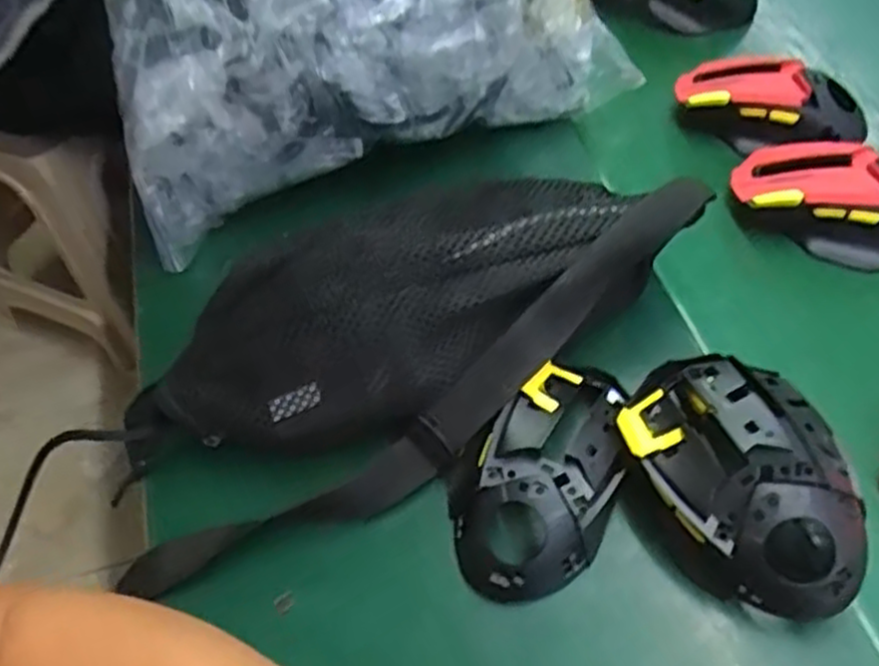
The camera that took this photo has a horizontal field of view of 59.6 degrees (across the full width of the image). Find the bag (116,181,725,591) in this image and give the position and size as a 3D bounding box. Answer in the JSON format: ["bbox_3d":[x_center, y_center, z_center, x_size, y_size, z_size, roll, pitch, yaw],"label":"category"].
[{"bbox_3d":[-0.023,0.001,0.374,0.315,0.082,0.119,-28,53,3],"label":"bag"}]

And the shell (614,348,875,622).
[{"bbox_3d":[0.140,0.063,0.339,0.088,0.067,0.113,-21,53,-19],"label":"shell"}]

